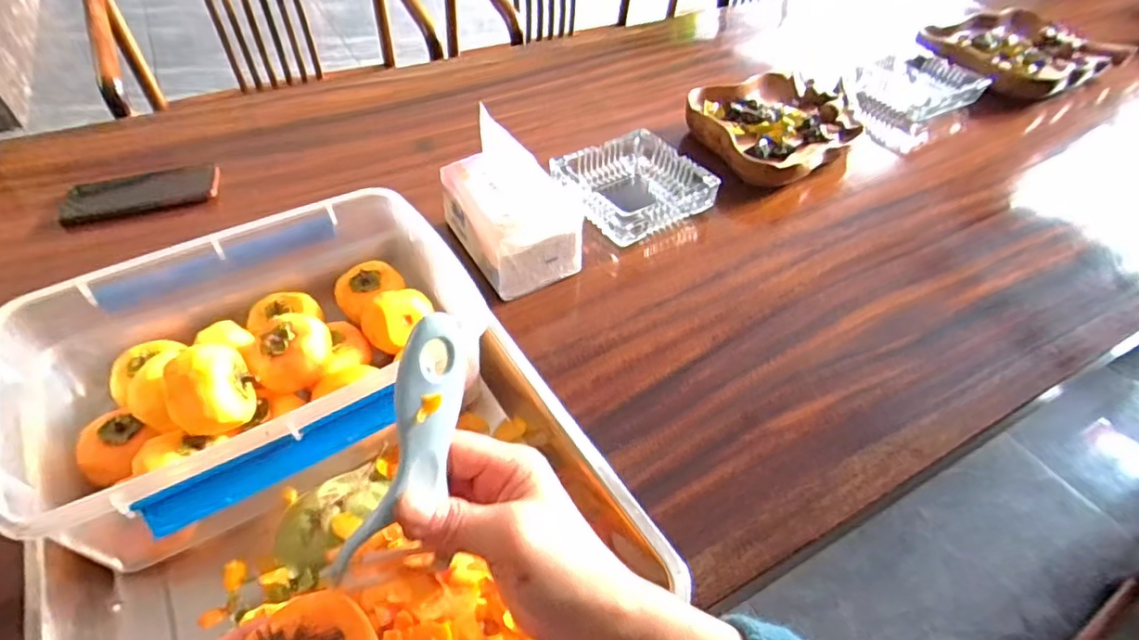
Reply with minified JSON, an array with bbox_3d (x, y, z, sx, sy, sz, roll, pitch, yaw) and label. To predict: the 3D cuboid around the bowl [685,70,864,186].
[{"bbox_3d":[0.297,-0.278,0.828,0.270,0.063,0.203,-31,56,-26],"label":"bowl"}]

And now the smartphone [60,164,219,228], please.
[{"bbox_3d":[-0.521,-0.158,0.701,0.168,0.010,0.086,-16,51,-16],"label":"smartphone"}]

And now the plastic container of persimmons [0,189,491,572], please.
[{"bbox_3d":[-0.242,0.024,0.450,0.308,0.098,0.250,-27,54,-24],"label":"plastic container of persimmons"}]

